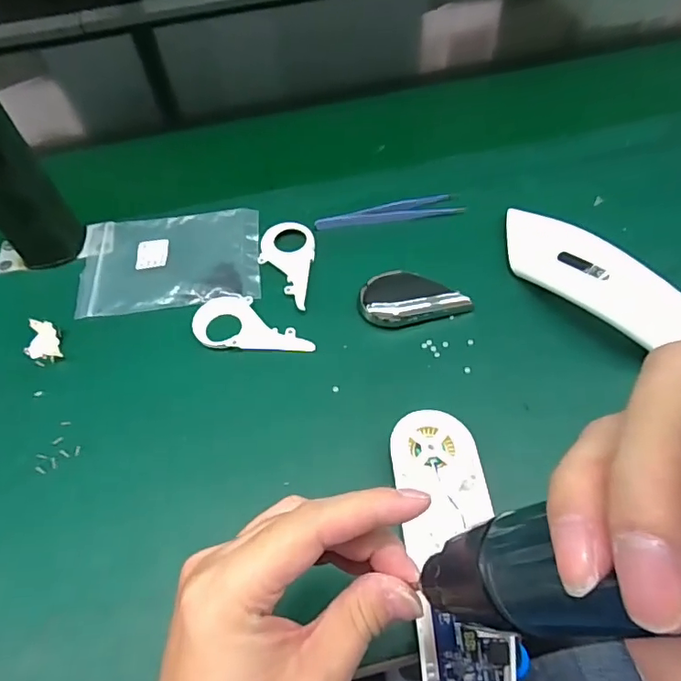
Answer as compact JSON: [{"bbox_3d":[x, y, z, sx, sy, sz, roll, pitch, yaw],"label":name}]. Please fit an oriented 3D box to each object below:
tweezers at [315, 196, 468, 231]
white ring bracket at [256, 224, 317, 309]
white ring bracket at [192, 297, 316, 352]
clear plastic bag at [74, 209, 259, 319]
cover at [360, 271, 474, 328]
[{"bbox_3d":[0.042,-0.114,0.455,0.126,0.006,0.022,-7,57,-1],"label":"tweezers"},{"bbox_3d":[-0.046,-0.066,0.428,0.045,0.005,0.091,2,57,5],"label":"white ring bracket"},{"bbox_3d":[-0.066,-0.014,0.397,0.093,0.004,0.047,2,57,5],"label":"white ring bracket"},{"bbox_3d":[-0.145,-0.071,0.440,0.152,0.004,0.102,-6,57,0],"label":"clear plastic bag"},{"bbox_3d":[0.056,-0.034,0.402,0.080,0.013,0.040,-6,57,0],"label":"cover"}]

